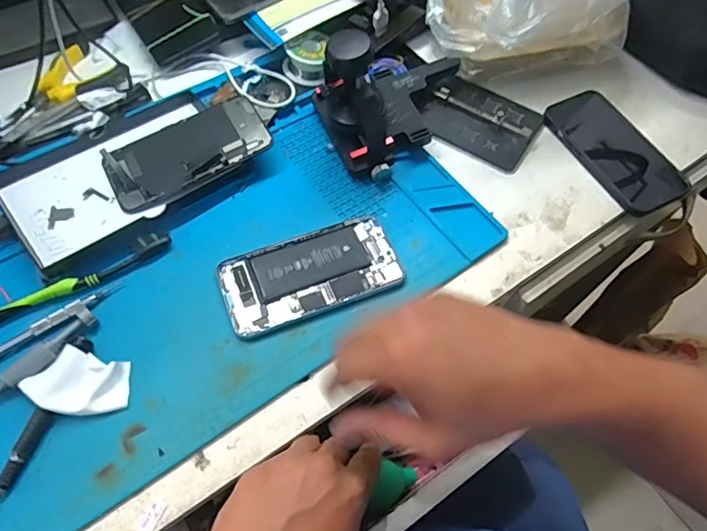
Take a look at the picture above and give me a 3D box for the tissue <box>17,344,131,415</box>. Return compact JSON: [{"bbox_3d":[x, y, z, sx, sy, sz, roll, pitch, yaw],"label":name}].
[{"bbox_3d":[-0.199,0.085,0.367,0.070,0.012,0.045,12,61,3],"label":"tissue"}]

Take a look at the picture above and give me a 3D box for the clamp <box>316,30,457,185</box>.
[{"bbox_3d":[0.051,-0.174,0.467,0.166,0.107,0.078,-38,70,-21],"label":"clamp"}]

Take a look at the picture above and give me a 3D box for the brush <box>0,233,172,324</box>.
[{"bbox_3d":[-0.237,0.018,0.403,0.185,0.008,0.019,-26,66,-17],"label":"brush"}]

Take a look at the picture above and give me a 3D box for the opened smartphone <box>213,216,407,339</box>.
[{"bbox_3d":[-0.035,0.007,0.425,0.147,0.005,0.077,-20,64,-14],"label":"opened smartphone"}]

